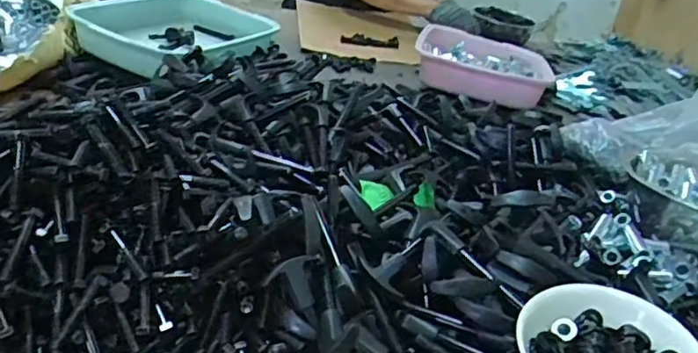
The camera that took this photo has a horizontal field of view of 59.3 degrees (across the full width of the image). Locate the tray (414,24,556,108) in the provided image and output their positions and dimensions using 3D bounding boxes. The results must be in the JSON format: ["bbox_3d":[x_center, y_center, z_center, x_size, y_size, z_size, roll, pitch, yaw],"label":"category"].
[{"bbox_3d":[0.241,-0.213,1.113,0.235,0.046,0.282,16,30,9],"label":"tray"}]

